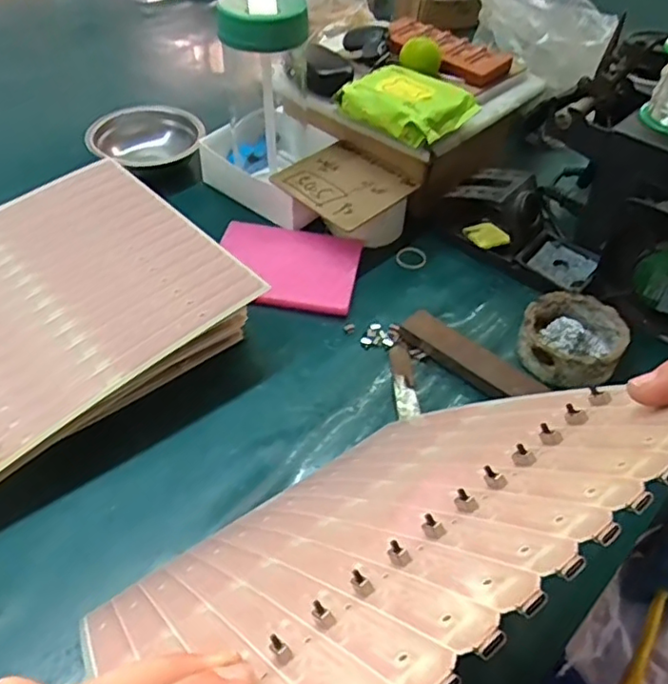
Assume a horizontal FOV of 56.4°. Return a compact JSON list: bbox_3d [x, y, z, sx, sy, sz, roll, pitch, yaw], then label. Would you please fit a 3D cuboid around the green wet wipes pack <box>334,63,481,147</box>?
[{"bbox_3d":[0.072,-0.244,0.632,0.121,0.028,0.089,31,52,24],"label":"green wet wipes pack"}]

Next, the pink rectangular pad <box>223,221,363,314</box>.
[{"bbox_3d":[-0.047,-0.075,0.610,0.137,0.014,0.111,8,46,4],"label":"pink rectangular pad"}]

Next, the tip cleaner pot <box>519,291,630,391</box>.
[{"bbox_3d":[0.204,-0.002,0.538,0.081,0.041,0.078,2,46,-2],"label":"tip cleaner pot"}]

